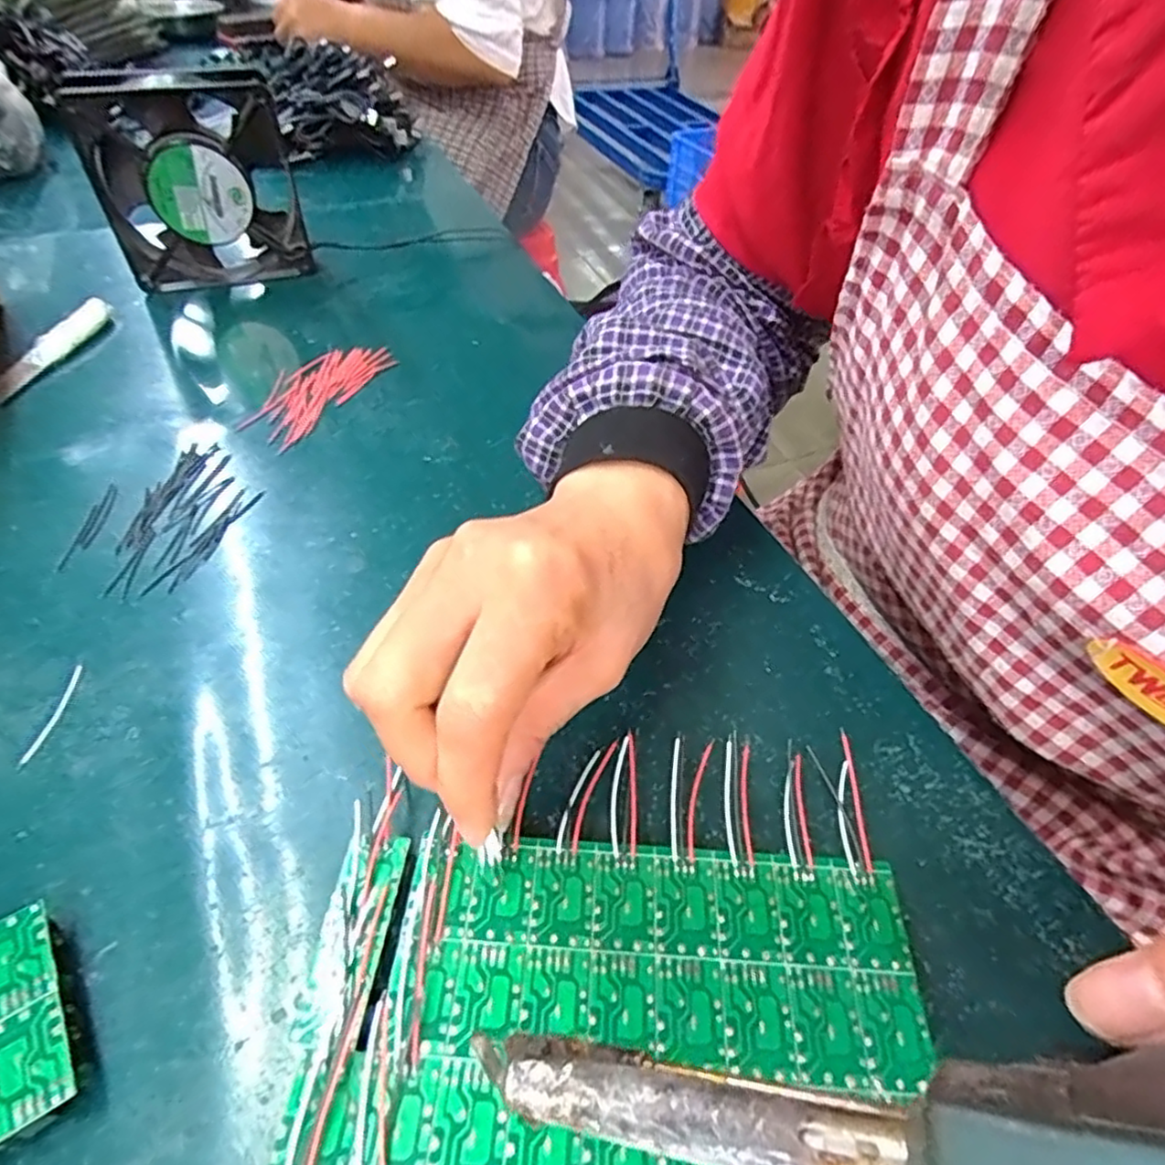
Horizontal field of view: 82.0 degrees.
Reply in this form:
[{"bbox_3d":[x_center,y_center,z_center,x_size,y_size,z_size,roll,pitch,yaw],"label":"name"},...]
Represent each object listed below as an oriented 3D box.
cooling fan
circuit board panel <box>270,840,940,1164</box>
[{"bbox_3d":[-0.258,-0.261,0.455,0.119,0.131,0.044,-22,52,-19],"label":"cooling fan"},{"bbox_3d":[0.009,0.128,0.176,0.165,0.004,0.113,3,47,2],"label":"circuit board panel"}]

